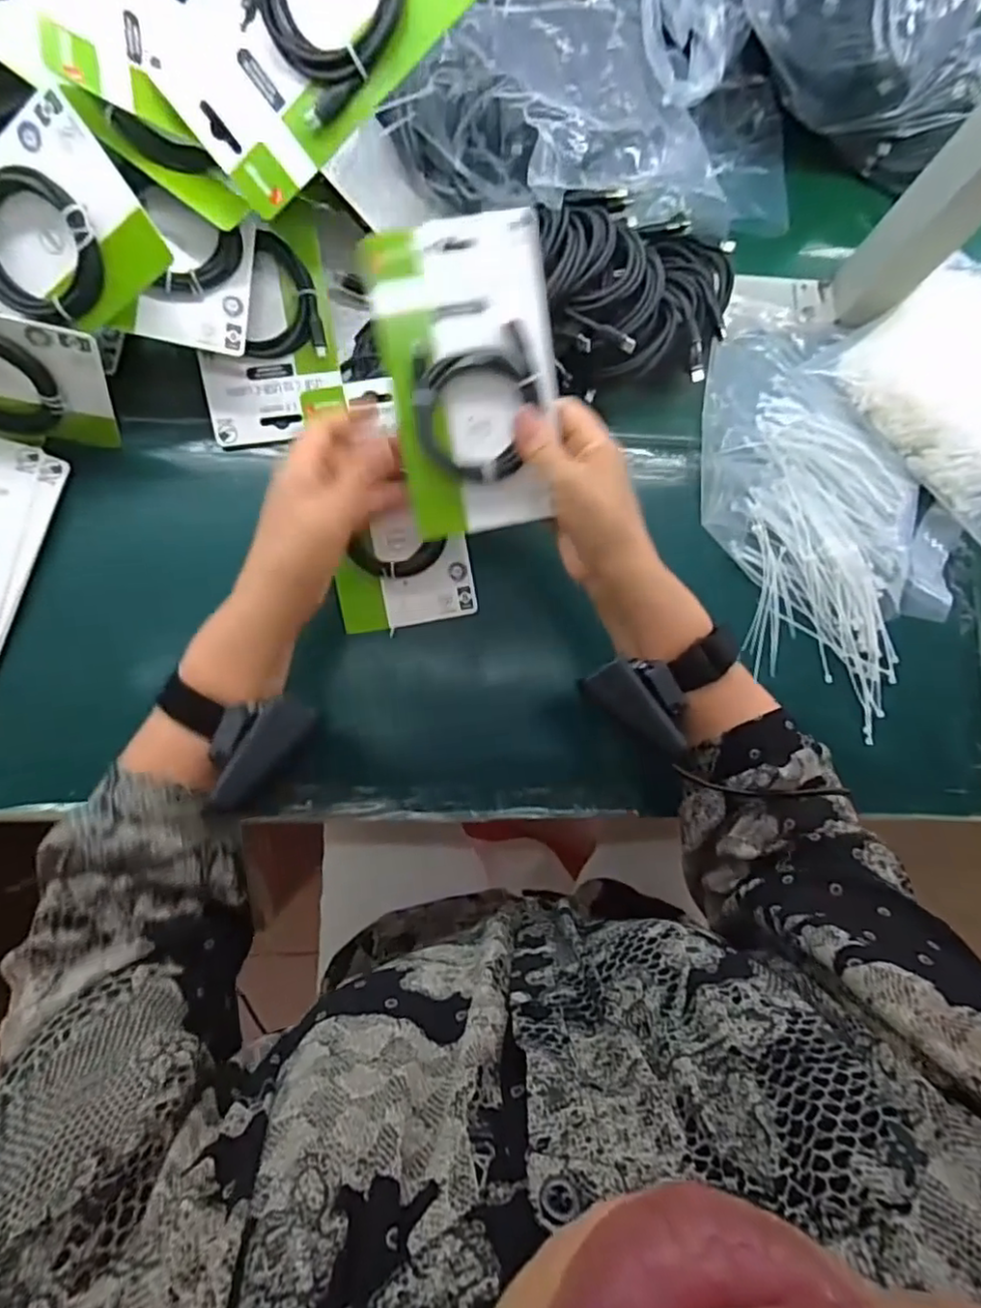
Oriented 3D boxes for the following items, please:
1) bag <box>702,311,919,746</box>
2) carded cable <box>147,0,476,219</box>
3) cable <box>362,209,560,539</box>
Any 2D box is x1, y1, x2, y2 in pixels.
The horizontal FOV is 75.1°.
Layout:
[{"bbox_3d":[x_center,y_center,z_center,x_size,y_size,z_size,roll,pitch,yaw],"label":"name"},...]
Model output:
[{"bbox_3d":[0.254,-0.119,0.509,0.163,0.025,0.332,-2,82,-5],"label":"bag"},{"bbox_3d":[-0.098,-0.352,0.352,0.178,0.026,0.096,-36,108,16],"label":"carded cable"},{"bbox_3d":[-0.010,-0.170,0.395,0.104,0.019,0.180,-10,99,2],"label":"cable"}]

